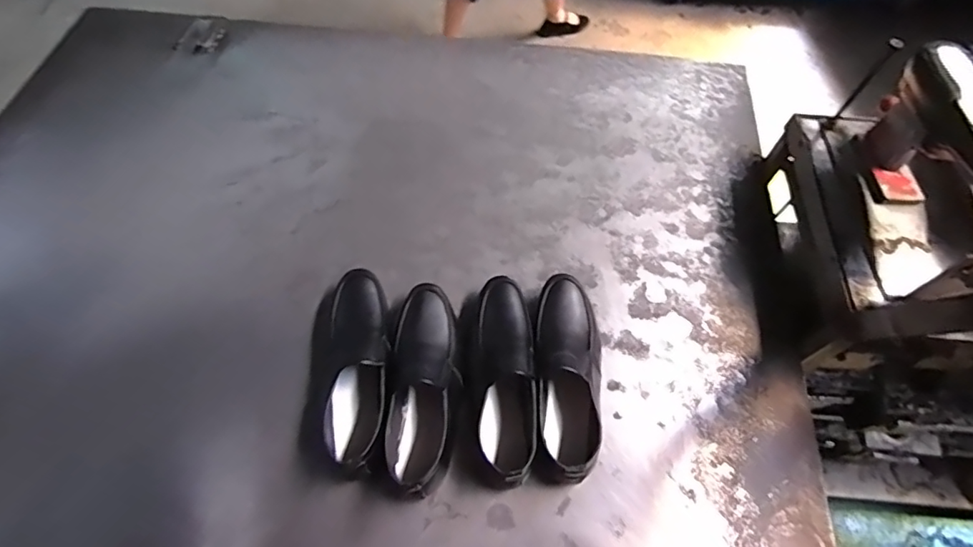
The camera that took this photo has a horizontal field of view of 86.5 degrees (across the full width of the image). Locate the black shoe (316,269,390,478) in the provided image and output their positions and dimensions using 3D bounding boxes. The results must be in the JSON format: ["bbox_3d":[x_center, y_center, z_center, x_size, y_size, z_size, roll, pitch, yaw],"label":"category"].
[{"bbox_3d":[-0.185,0.131,0.717,0.103,0.075,0.278,-2,62,-3],"label":"black shoe"}]

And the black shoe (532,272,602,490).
[{"bbox_3d":[0.114,0.137,0.720,0.094,0.089,0.287,4,62,0],"label":"black shoe"}]

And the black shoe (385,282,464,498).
[{"bbox_3d":[-0.082,0.149,0.713,0.095,0.081,0.277,3,62,0],"label":"black shoe"}]

